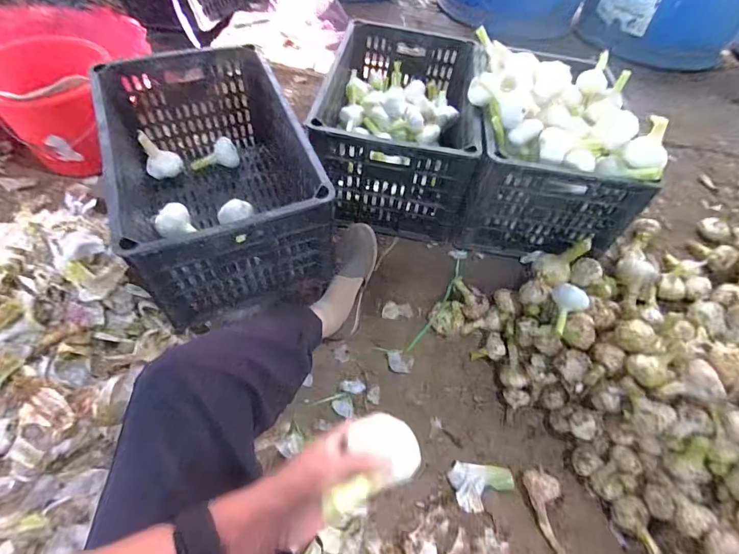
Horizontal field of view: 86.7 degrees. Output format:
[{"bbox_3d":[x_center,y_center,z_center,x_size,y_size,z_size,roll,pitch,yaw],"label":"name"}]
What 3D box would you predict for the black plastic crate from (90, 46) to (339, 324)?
[{"bbox_3d":[-0.278,-0.178,0.707,0.288,0.221,0.428,-20,61,-17],"label":"black plastic crate"}]

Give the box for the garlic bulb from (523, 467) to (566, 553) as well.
[{"bbox_3d":[0.294,0.393,0.639,0.040,0.044,0.137,-6,71,-9],"label":"garlic bulb"}]

